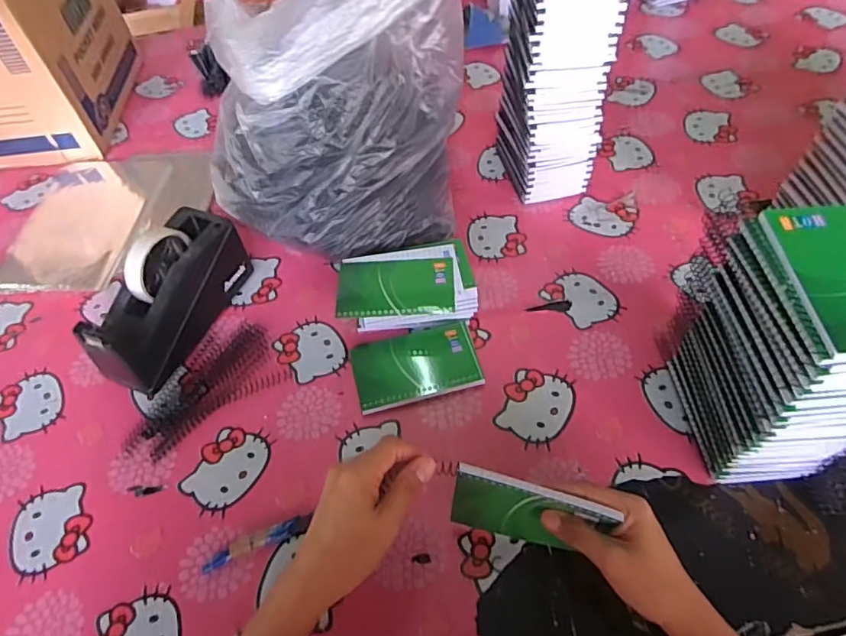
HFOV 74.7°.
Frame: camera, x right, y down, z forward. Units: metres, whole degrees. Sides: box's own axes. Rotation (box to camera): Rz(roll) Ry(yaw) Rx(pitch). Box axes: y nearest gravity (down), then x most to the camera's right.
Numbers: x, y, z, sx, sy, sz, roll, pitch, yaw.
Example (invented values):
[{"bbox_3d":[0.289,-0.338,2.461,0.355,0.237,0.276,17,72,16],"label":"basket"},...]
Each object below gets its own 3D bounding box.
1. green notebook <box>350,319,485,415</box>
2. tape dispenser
[{"bbox_3d":[-0.007,0.050,0.605,0.134,0.013,0.080,-13,54,-5],"label":"green notebook"},{"bbox_3d":[-0.287,-0.026,0.627,0.073,0.104,0.201,19,57,17],"label":"tape dispenser"}]

